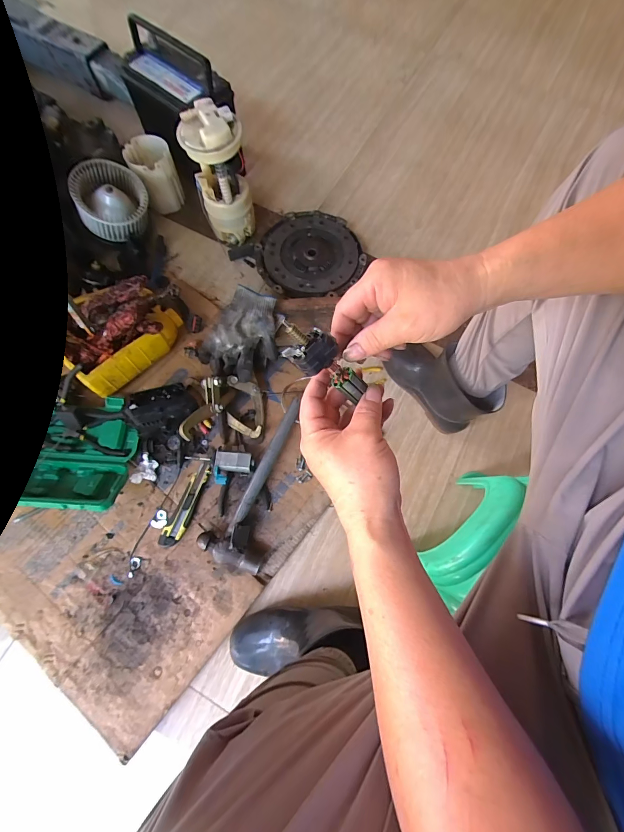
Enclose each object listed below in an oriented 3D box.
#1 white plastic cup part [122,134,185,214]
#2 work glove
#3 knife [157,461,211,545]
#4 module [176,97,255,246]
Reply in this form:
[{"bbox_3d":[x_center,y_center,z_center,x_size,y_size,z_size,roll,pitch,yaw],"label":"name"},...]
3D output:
[{"bbox_3d":[-0.372,-0.571,0.835,0.098,0.122,0.112,-28,75,-10],"label":"white plastic cup part"},{"bbox_3d":[-0.132,-0.157,0.709,0.139,0.073,0.182,34,76,8],"label":"work glove"},{"bbox_3d":[-0.234,0.166,0.650,0.036,0.025,0.157,22,74,5],"label":"knife"},{"bbox_3d":[-0.196,-0.506,0.757,0.116,0.247,0.115,-14,73,-6],"label":"module"}]

